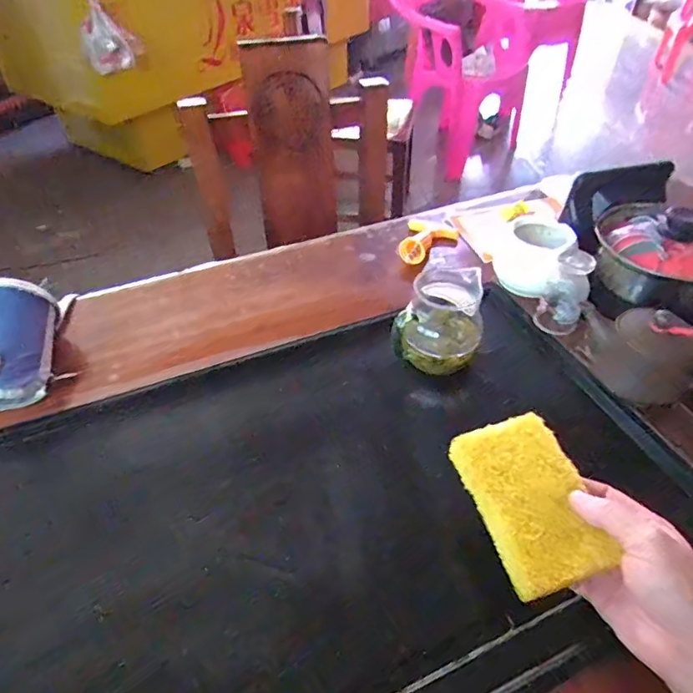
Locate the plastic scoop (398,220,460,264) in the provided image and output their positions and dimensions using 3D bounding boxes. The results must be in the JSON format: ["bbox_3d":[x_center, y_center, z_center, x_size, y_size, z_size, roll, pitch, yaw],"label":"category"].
[{"bbox_3d":[0.114,-0.150,0.721,0.073,0.022,0.106,14,46,15],"label":"plastic scoop"}]

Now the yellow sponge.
[{"bbox_3d":[0.138,0.113,0.378,0.076,0.032,0.122,-11,45,-10],"label":"yellow sponge"}]

